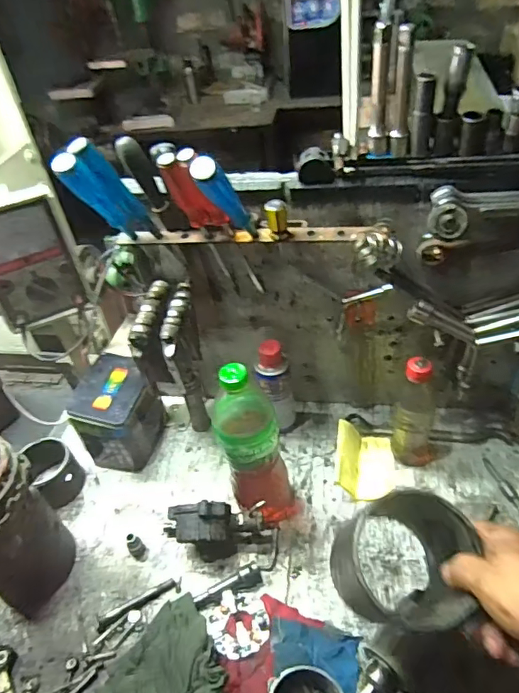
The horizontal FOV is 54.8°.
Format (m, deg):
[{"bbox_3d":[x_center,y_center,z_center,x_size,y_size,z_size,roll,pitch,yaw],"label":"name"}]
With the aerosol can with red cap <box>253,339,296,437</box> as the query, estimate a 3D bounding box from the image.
[{"bbox_3d":[0.025,0.066,0.767,0.055,0.173,0.049,18,48,26],"label":"aerosol can with red cap"}]

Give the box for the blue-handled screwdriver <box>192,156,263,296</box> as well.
[{"bbox_3d":[-0.023,-0.133,0.577,0.031,0.251,0.039,4,75,13],"label":"blue-handled screwdriver"}]

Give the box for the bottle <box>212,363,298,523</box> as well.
[{"bbox_3d":[-0.006,0.130,0.634,0.089,0.271,0.074,-7,42,1],"label":"bottle"}]

